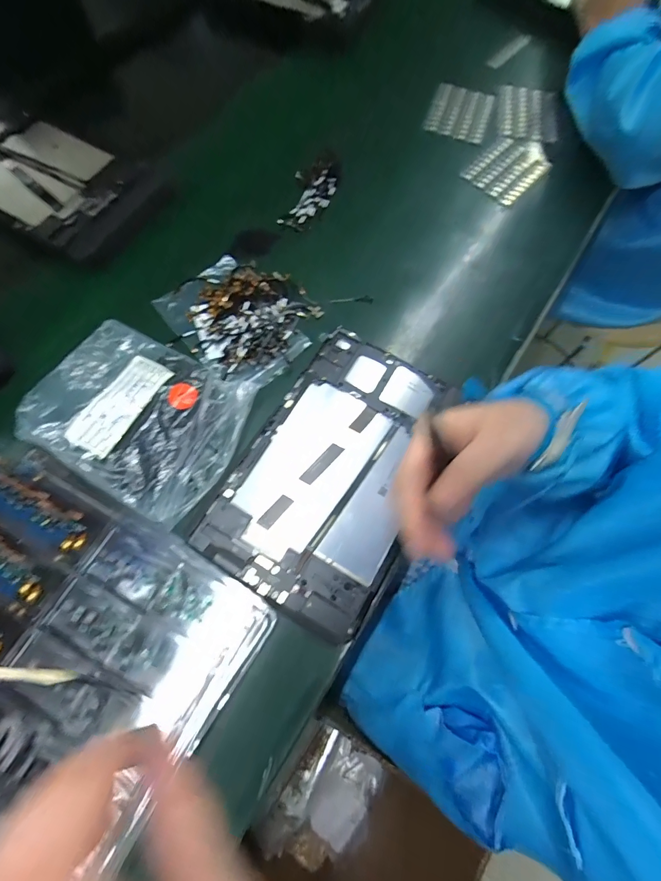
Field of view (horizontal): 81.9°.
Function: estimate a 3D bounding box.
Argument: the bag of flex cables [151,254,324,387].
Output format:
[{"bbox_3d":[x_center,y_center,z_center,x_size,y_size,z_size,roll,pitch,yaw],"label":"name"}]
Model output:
[{"bbox_3d":[-0.092,-0.131,0.399,0.125,0.013,0.148,-42,76,-15],"label":"bag of flex cables"}]

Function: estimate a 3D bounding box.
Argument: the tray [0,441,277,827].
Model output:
[{"bbox_3d":[-0.215,0.144,0.271,0.278,0.018,0.214,28,70,10],"label":"tray"}]

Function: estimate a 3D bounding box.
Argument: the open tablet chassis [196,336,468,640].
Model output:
[{"bbox_3d":[0.008,0.022,0.329,0.143,0.008,0.236,30,72,8],"label":"open tablet chassis"}]

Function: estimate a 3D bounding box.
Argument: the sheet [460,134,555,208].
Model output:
[{"bbox_3d":[0.231,-0.352,0.487,0.078,0.011,0.113,44,77,9],"label":"sheet"}]

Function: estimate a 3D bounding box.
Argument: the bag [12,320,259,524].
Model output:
[{"bbox_3d":[-0.170,-0.025,0.347,0.173,0.040,0.143,25,71,8],"label":"bag"}]

